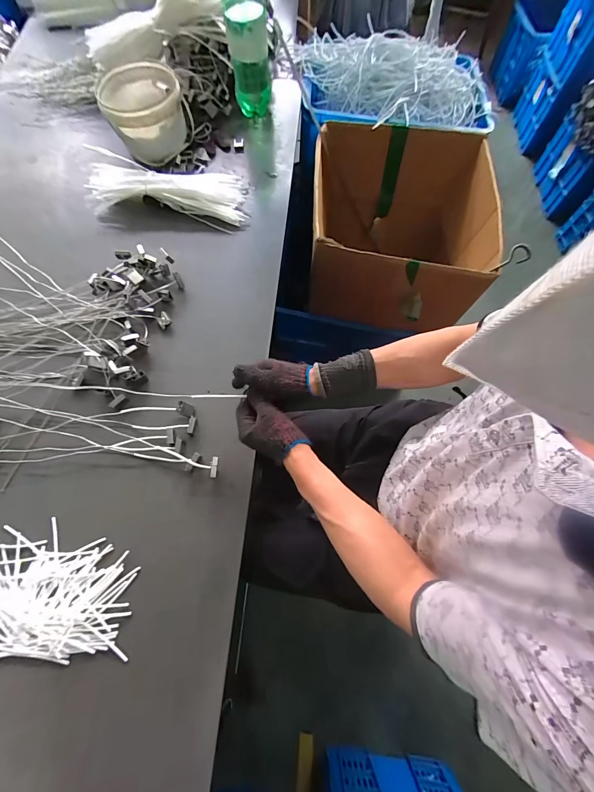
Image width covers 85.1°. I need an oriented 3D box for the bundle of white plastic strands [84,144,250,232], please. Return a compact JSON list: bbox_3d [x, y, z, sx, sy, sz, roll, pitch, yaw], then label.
[{"bbox_3d":[-0.333,-0.535,0.843,0.411,0.069,0.167,6,71,3],"label":"bundle of white plastic strands"}]

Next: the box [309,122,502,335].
[{"bbox_3d":[0.284,-0.488,1.005,0.466,0.340,0.568,6,71,3],"label":"box"}]

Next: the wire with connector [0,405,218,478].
[{"bbox_3d":[-0.432,0.063,0.645,0.585,0.023,0.039,14,72,6],"label":"wire with connector"}]

